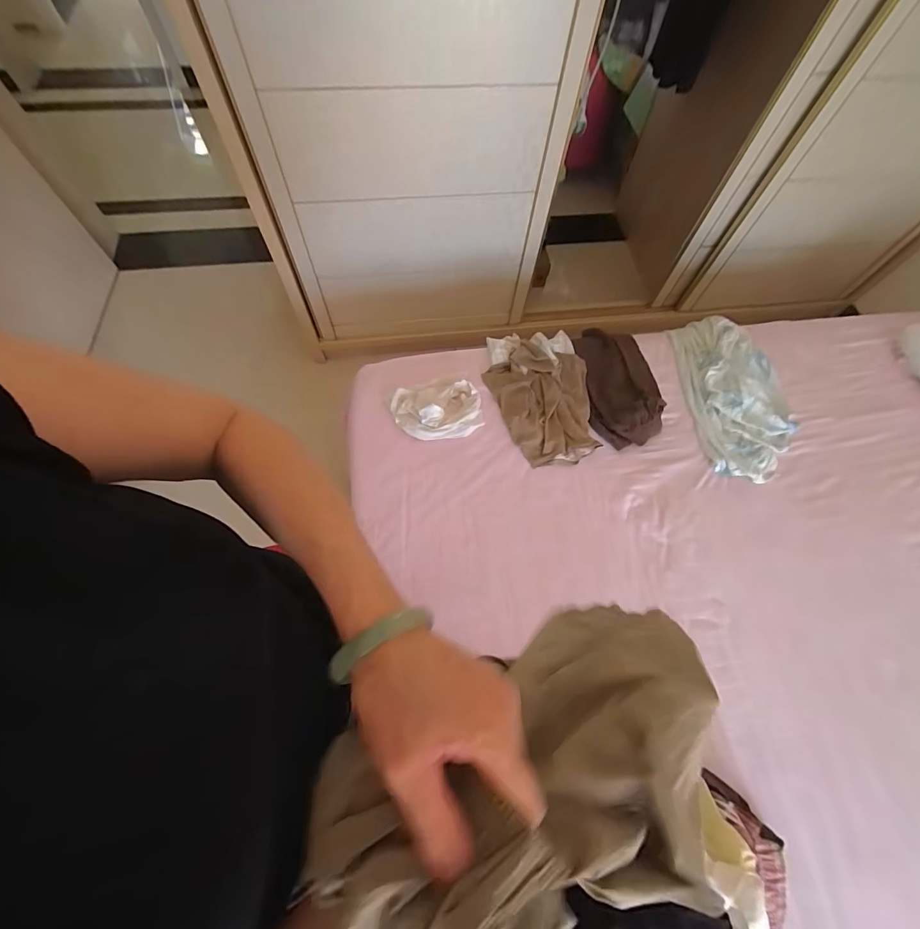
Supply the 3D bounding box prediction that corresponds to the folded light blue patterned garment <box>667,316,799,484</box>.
[{"bbox_3d":[0.739,-0.202,1.111,0.253,0.056,0.499,-3,65,-4],"label":"folded light blue patterned garment"}]

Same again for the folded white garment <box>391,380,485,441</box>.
[{"bbox_3d":[-0.057,-0.135,1.038,0.220,0.053,0.147,-2,65,-4],"label":"folded white garment"}]

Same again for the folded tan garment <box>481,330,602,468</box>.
[{"bbox_3d":[0.209,-0.189,1.080,0.255,0.041,0.403,-2,65,-4],"label":"folded tan garment"}]

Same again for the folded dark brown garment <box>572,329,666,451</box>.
[{"bbox_3d":[0.416,-0.238,1.106,0.194,0.051,0.402,-8,65,-6],"label":"folded dark brown garment"}]

